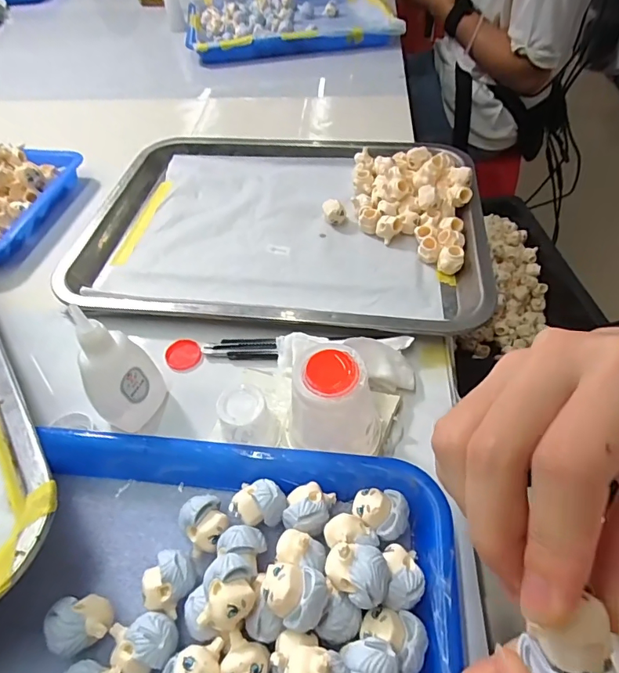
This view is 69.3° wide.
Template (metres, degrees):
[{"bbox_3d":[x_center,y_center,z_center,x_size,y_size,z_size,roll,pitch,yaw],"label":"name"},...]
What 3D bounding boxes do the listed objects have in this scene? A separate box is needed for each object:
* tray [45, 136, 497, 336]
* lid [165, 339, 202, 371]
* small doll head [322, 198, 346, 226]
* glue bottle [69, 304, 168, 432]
[{"bbox_3d":[-0.027,-0.114,0.413,0.353,0.032,0.262,4,51,6],"label":"tray"},{"bbox_3d":[-0.093,0.013,0.331,0.025,0.004,0.025,-1,51,1],"label":"lid"},{"bbox_3d":[0.022,-0.114,0.414,0.017,0.019,0.020,-13,51,-8],"label":"small doll head"},{"bbox_3d":[-0.121,0.017,0.273,0.042,0.093,0.027,-38,48,-26],"label":"glue bottle"}]

